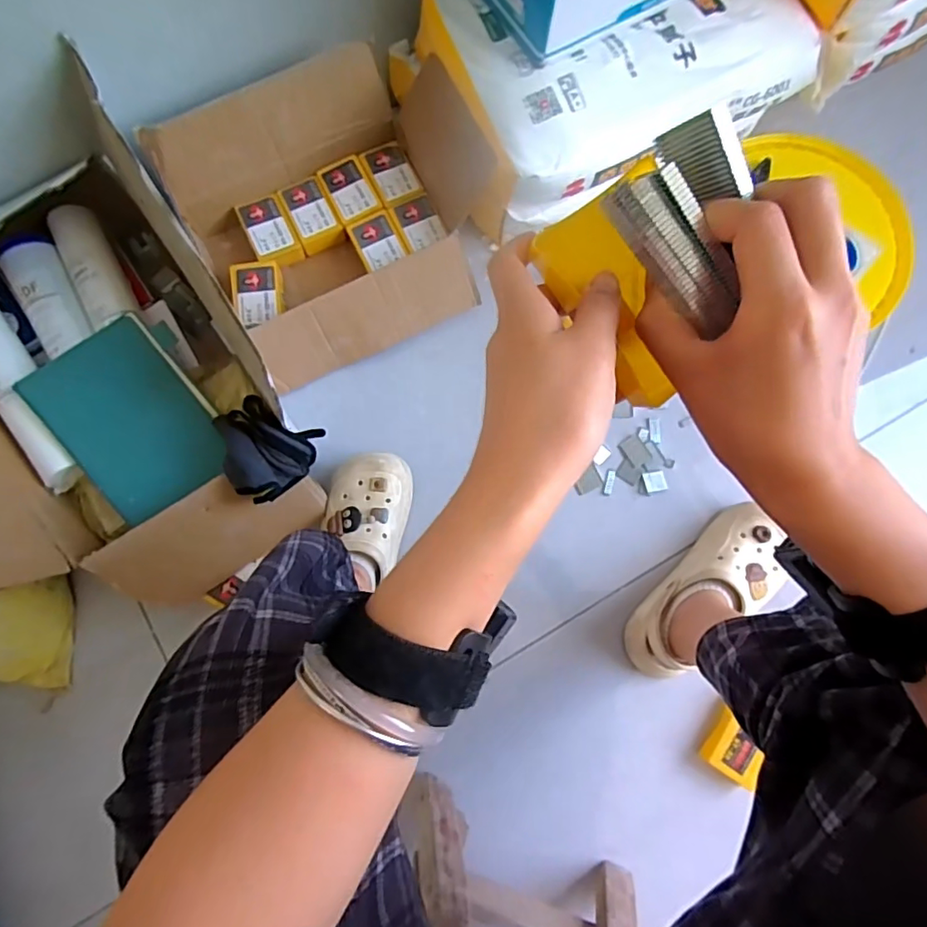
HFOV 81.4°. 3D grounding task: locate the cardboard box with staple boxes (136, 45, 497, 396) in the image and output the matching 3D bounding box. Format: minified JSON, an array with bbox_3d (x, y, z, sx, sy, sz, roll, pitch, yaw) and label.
[{"bbox_3d":[-0.156,-0.315,0.698,0.370,0.160,0.295,-30,81,-6],"label":"cardboard box with staple boxes"}]

